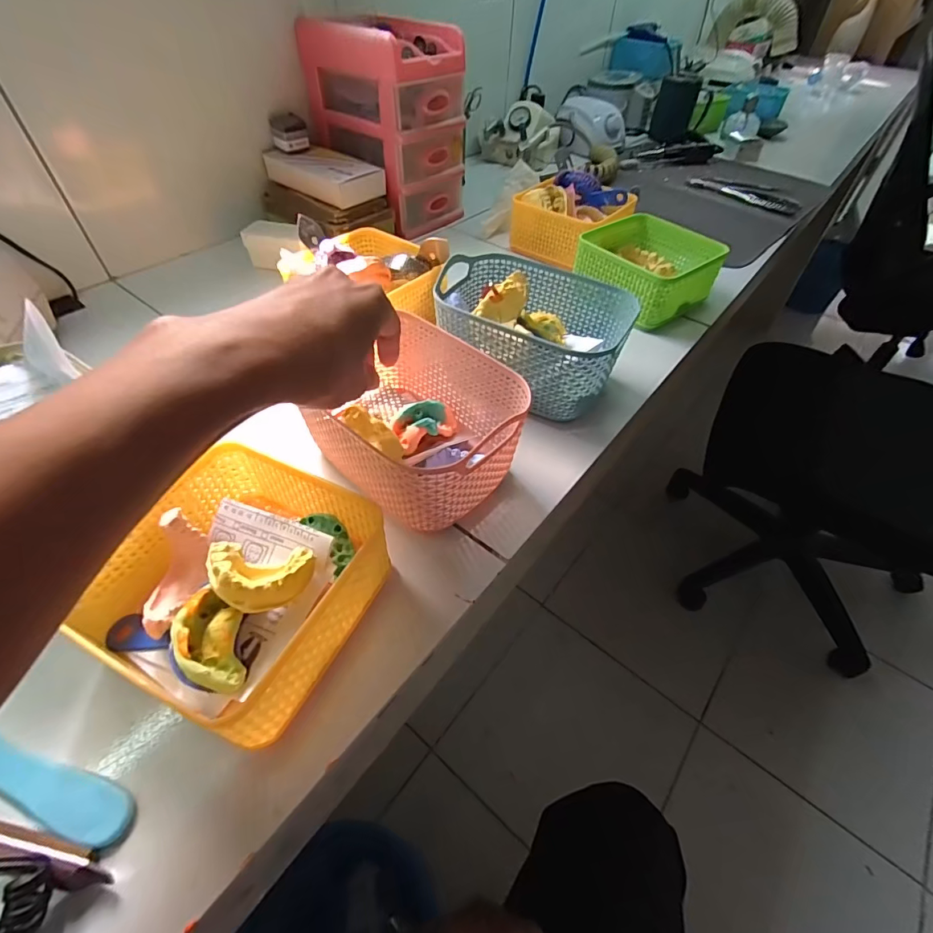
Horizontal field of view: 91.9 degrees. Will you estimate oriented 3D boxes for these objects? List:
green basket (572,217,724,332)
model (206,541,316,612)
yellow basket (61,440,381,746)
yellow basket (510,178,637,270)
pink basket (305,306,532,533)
[{"bbox_3d":[0.213,-0.235,0.534,0.130,0.057,0.130,-32,56,-26],"label":"green basket"},{"bbox_3d":[-0.116,0.062,0.257,0.055,0.021,0.036,8,34,-25],"label":"model"},{"bbox_3d":[-0.124,0.057,0.268,0.129,0.057,0.152,19,51,15],"label":"yellow basket"},{"bbox_3d":[0.137,-0.328,0.609,0.137,0.063,0.115,27,53,21],"label":"yellow basket"},{"bbox_3d":[-0.039,-0.037,0.342,0.157,0.076,0.110,34,56,25],"label":"pink basket"}]

